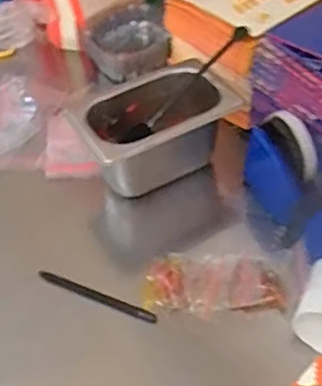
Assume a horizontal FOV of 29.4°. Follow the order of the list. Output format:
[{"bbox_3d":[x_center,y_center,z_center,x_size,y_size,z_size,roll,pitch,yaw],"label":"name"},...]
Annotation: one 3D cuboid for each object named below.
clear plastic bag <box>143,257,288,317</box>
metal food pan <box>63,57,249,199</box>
[{"bbox_3d":[0.052,0.088,0.608,0.134,0.020,0.063,1,46,6],"label":"clear plastic bag"},{"bbox_3d":[-0.007,-0.066,0.708,0.174,0.099,0.118,-27,49,-20],"label":"metal food pan"}]

